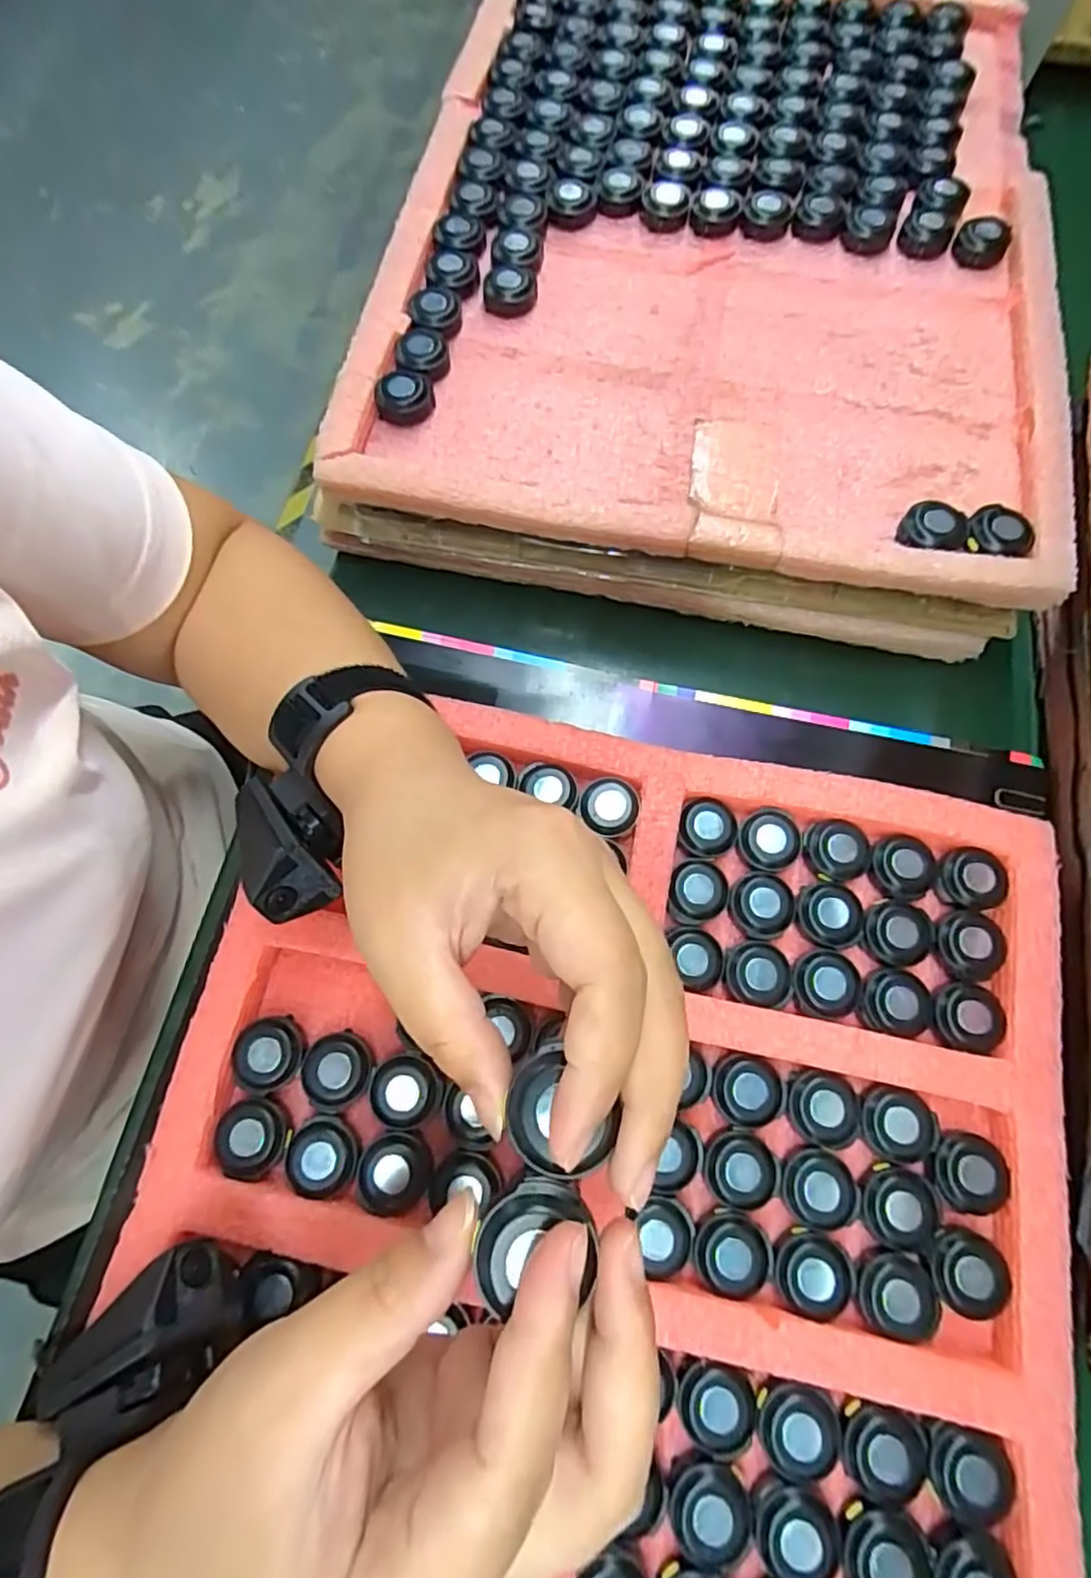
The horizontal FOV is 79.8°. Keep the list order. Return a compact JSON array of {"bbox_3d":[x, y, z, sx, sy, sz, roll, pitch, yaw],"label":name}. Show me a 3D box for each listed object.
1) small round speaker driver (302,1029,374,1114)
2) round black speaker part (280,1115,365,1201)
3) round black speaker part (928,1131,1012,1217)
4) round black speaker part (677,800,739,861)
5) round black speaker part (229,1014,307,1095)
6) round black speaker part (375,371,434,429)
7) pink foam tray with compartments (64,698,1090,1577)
[{"bbox_3d":[-0.089,0.121,0.280,0.028,0.012,0.029,0,72,-1],"label":"small round speaker driver"},{"bbox_3d":[-0.092,0.151,0.269,0.028,0.015,0.029,0,72,-1],"label":"round black speaker part"},{"bbox_3d":[0.174,0.158,0.267,0.028,0.010,0.029,0,72,-1],"label":"round black speaker part"},{"bbox_3d":[0.078,0.019,0.312,0.028,0.008,0.029,0,72,-1],"label":"round black speaker part"},{"bbox_3d":[-0.119,0.115,0.282,0.029,0.014,0.028,0,72,-1],"label":"round black speaker part"},{"bbox_3d":[-0.075,-0.208,0.346,0.030,0.008,0.027,-12,73,-4],"label":"round black speaker part"},{"bbox_3d":[0.016,0.196,0.253,0.363,0.032,0.454,11,73,3],"label":"pink foam tray with compartments"}]

